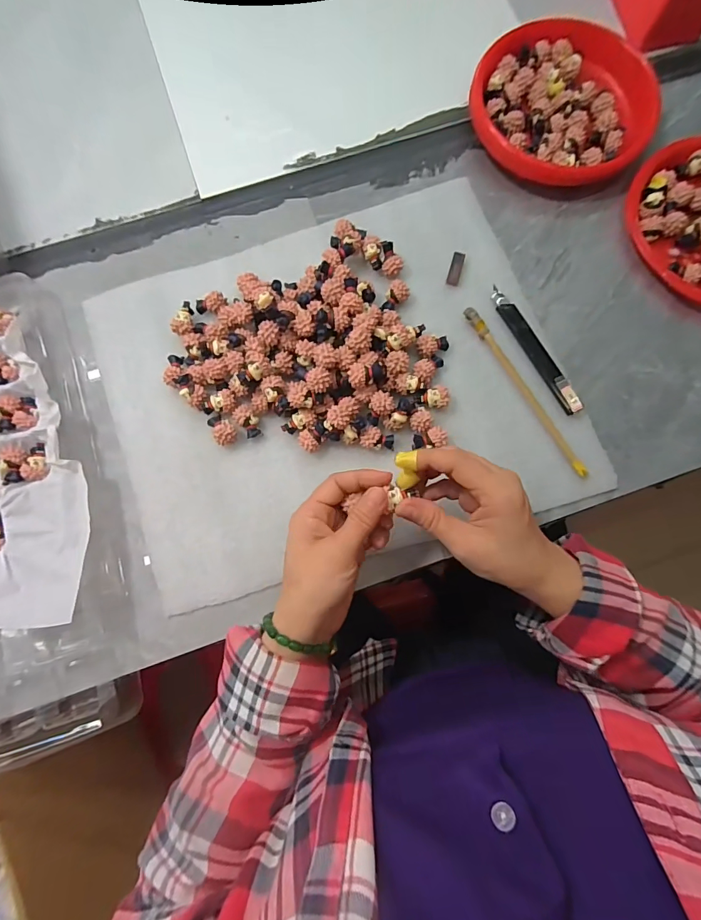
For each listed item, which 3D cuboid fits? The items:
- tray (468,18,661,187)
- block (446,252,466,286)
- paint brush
[{"bbox_3d":[0.216,-0.363,0.411,0.174,0.031,0.174,0,80,0],"label":"tray"},{"bbox_3d":[0.103,-0.186,0.388,0.012,0.007,0.036,16,80,3],"label":"block"},{"bbox_3d":[0.156,-0.063,0.360,0.011,0.004,0.181,-30,81,-5],"label":"paint brush"}]

